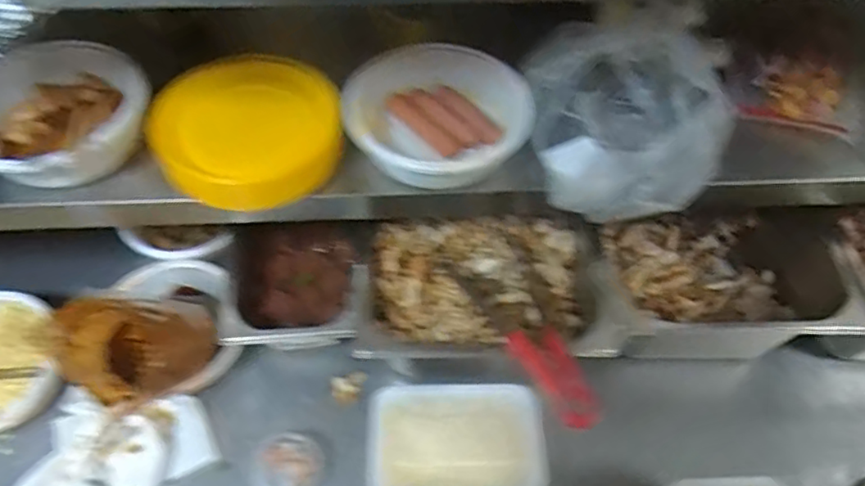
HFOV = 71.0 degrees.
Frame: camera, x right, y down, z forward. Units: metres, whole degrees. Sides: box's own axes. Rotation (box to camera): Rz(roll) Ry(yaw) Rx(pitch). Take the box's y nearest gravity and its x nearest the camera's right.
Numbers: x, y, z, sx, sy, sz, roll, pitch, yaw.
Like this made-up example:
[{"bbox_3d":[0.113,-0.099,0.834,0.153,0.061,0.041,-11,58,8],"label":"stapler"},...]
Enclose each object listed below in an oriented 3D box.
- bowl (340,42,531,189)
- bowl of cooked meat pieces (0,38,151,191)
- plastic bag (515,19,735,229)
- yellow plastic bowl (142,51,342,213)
[{"bbox_3d":[0.009,-0.130,0.593,0.179,0.070,0.155,-9,57,-6],"label":"bowl"},{"bbox_3d":[-0.366,-0.121,0.589,0.157,0.068,0.166,0,57,0],"label":"bowl of cooked meat pieces"},{"bbox_3d":[0.176,-0.111,0.554,0.163,0.120,0.183,-11,58,-7],"label":"plastic bag"},{"bbox_3d":[-0.176,-0.111,0.581,0.167,0.052,0.157,0,57,0],"label":"yellow plastic bowl"}]

